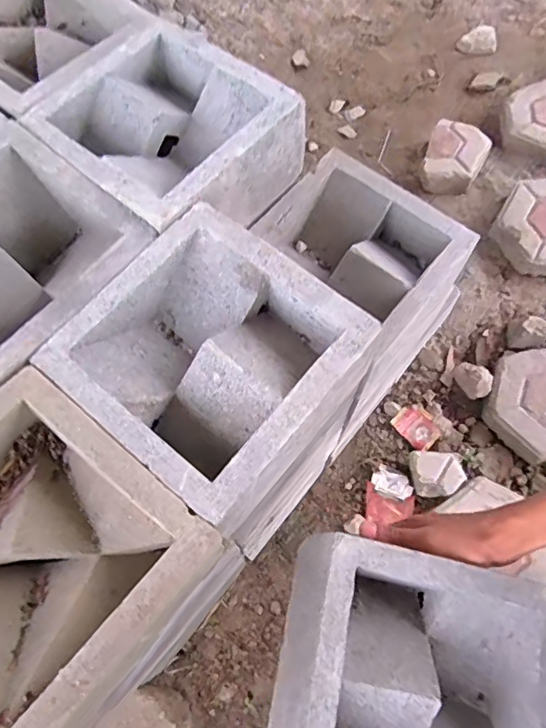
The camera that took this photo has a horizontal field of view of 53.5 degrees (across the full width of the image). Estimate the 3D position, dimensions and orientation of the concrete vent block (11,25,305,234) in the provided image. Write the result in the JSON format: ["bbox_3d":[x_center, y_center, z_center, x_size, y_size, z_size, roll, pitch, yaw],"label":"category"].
[{"bbox_3d":[-0.106,-0.230,0.549,0.207,0.089,0.195,39,74,14],"label":"concrete vent block"}]

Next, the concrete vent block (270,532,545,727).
[{"bbox_3d":[0.111,0.248,0.416,0.206,0.088,0.189,12,70,3],"label":"concrete vent block"}]

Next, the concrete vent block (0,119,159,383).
[{"bbox_3d":[-0.235,-0.092,0.488,0.195,0.081,0.195,37,73,14],"label":"concrete vent block"}]

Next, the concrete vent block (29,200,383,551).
[{"bbox_3d":[-0.043,0.000,0.448,0.212,0.071,0.197,38,74,14],"label":"concrete vent block"}]

